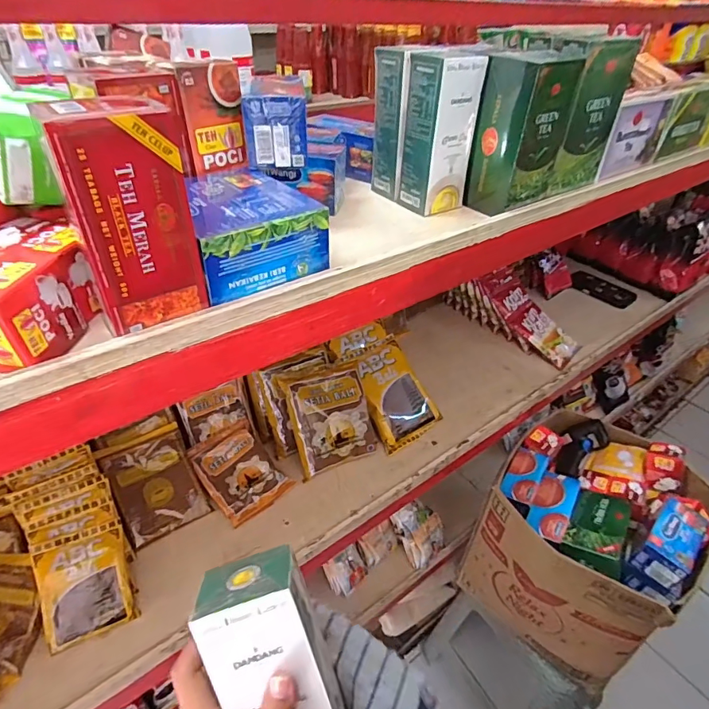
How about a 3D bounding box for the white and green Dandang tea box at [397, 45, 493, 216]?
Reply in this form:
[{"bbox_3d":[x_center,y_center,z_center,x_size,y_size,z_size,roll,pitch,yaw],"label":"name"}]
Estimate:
[{"bbox_3d":[0.090,-0.237,0.491,0.067,0.146,0.053,-24,45,-29],"label":"white and green Dandang tea box"}]

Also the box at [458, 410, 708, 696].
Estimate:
[{"bbox_3d":[0.426,0.340,0.875,0.295,0.372,0.323,30,46,30],"label":"box"}]

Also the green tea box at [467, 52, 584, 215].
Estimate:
[{"bbox_3d":[0.177,-0.237,0.495,0.084,0.144,0.064,-26,46,-31],"label":"green tea box"}]

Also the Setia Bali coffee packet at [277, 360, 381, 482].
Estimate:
[{"bbox_3d":[-0.039,0.097,0.724,0.127,0.048,0.157,-14,85,-12],"label":"Setia Bali coffee packet"}]

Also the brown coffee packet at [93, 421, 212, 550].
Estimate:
[{"bbox_3d":[-0.278,0.178,0.639,0.104,0.011,0.140,-21,76,-34],"label":"brown coffee packet"}]

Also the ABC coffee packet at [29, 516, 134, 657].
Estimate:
[{"bbox_3d":[-0.315,0.267,0.537,0.091,0.016,0.116,-13,69,-28],"label":"ABC coffee packet"}]

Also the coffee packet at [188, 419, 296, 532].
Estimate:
[{"bbox_3d":[-0.172,0.172,0.682,0.100,0.012,0.136,-34,69,-27],"label":"coffee packet"}]

